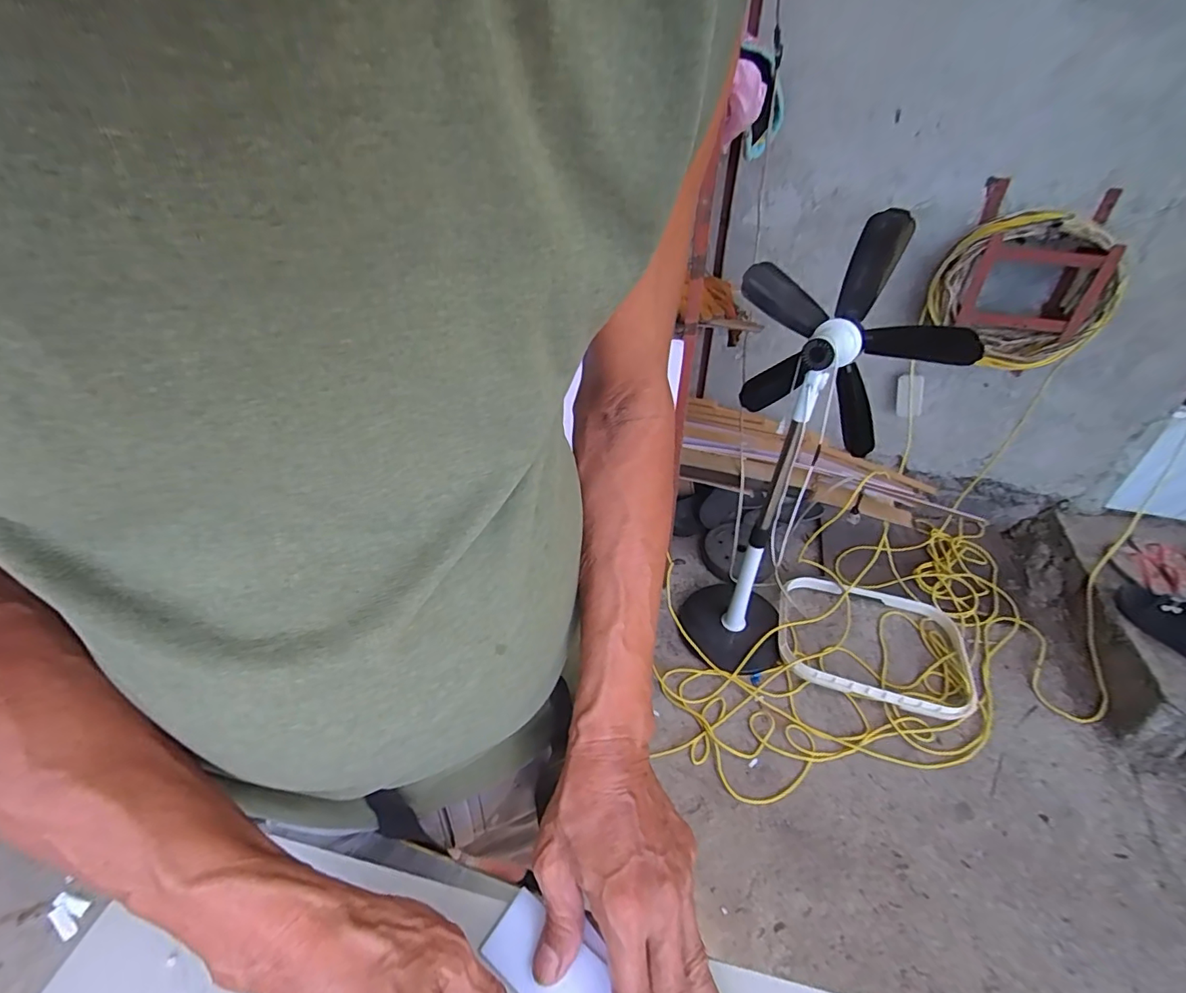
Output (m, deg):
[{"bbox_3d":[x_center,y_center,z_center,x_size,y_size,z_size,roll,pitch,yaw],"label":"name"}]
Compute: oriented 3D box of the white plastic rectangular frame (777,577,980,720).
[{"bbox_3d":[0.719,0.369,1.325,0.466,0.052,0.344,12,40,15],"label":"white plastic rectangular frame"}]

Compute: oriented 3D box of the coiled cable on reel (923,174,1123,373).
[{"bbox_3d":[0.903,-0.458,1.101,0.293,0.313,0.273,14,41,16],"label":"coiled cable on reel"}]

